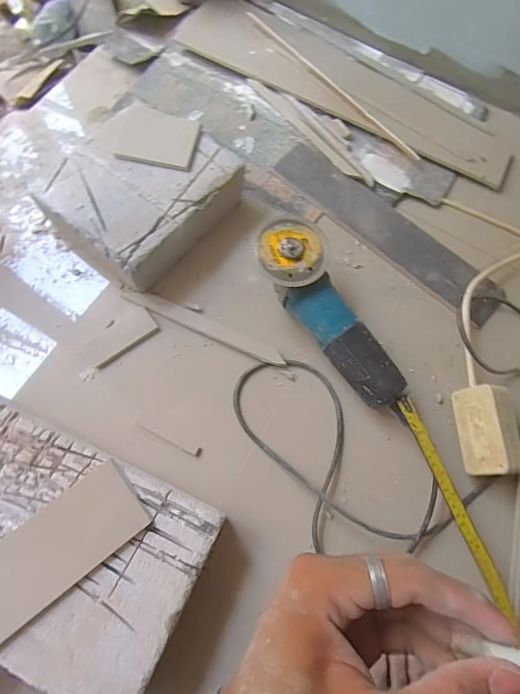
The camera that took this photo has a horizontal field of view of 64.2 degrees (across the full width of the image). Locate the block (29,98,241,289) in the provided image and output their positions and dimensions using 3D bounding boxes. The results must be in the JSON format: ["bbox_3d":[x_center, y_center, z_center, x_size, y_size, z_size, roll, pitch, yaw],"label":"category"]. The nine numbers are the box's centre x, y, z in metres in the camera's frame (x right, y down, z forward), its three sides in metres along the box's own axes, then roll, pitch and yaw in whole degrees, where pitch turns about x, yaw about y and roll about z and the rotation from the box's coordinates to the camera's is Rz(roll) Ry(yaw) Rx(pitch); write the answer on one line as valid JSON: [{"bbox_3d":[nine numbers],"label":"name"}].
[{"bbox_3d":[-0.167,-0.219,0.596,0.196,0.075,0.231,39,77,10],"label":"block"}]

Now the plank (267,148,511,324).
[{"bbox_3d":[0.193,-0.182,0.630,0.391,0.011,0.081,41,78,10],"label":"plank"}]

